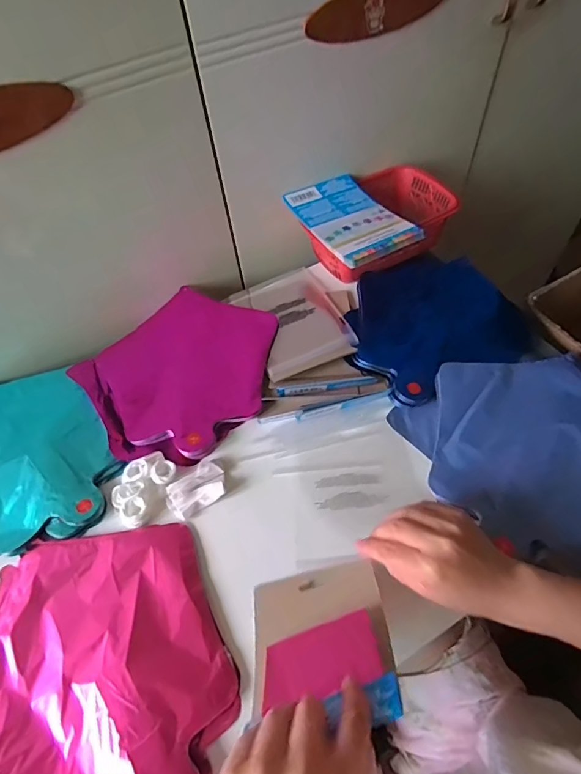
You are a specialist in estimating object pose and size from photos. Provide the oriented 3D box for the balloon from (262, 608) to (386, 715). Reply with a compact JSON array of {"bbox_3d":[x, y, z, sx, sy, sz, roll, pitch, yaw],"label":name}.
[{"bbox_3d":[0.022,0.206,0.323,0.092,0.004,0.056,-27,19,6],"label":"balloon"}]

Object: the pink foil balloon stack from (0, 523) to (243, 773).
[{"bbox_3d":[-0.168,0.244,0.361,0.220,0.014,0.241,-16,56,-7],"label":"pink foil balloon stack"}]

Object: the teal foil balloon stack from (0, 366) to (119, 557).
[{"bbox_3d":[-0.315,0.077,0.494,0.185,0.022,0.254,-35,60,-18],"label":"teal foil balloon stack"}]

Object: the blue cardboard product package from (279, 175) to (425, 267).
[{"bbox_3d":[0.077,-0.235,0.580,0.113,0.016,0.185,-27,58,-14],"label":"blue cardboard product package"}]

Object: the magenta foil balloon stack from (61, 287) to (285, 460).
[{"bbox_3d":[-0.135,-0.028,0.544,0.222,0.015,0.245,33,64,24],"label":"magenta foil balloon stack"}]

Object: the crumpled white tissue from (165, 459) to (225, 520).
[{"bbox_3d":[-0.099,0.108,0.453,0.063,0.011,0.042,-30,59,-16],"label":"crumpled white tissue"}]

